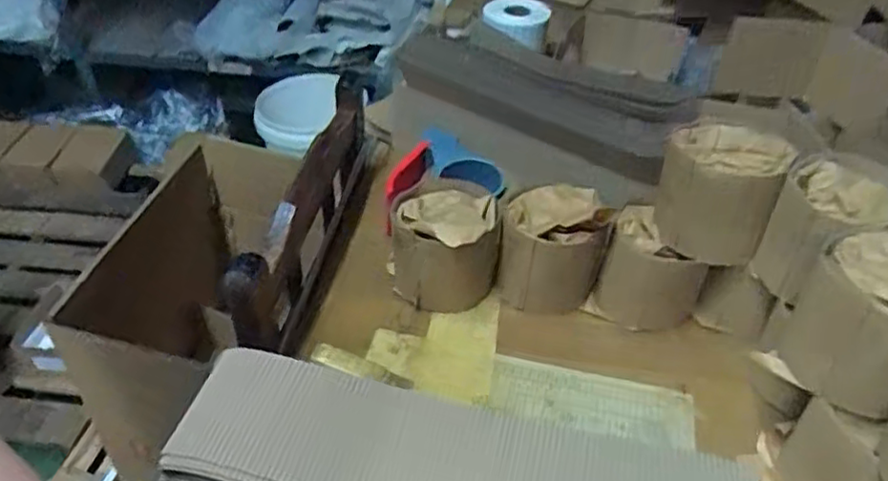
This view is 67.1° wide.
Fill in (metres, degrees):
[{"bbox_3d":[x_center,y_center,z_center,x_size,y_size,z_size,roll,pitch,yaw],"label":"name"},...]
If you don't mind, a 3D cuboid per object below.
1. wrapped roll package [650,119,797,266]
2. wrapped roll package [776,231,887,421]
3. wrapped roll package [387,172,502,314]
[{"bbox_3d":[0.242,-0.048,0.599,0.096,0.099,0.086,17,44,18],"label":"wrapped roll package"},{"bbox_3d":[0.307,0.057,0.479,0.091,0.122,0.088,28,48,28],"label":"wrapped roll package"},{"bbox_3d":[0.000,0.002,0.680,0.107,0.106,0.110,3,41,2],"label":"wrapped roll package"}]

